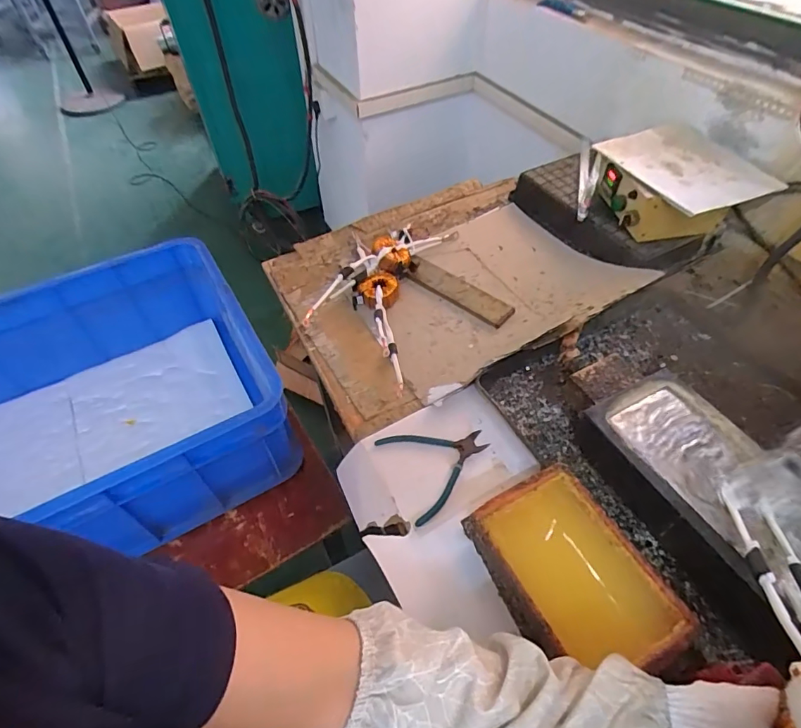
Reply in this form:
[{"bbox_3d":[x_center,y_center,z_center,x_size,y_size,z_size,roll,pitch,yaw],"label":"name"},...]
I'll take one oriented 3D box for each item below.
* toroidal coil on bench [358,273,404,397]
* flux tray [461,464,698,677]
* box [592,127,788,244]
[{"bbox_3d":[-0.035,-0.058,0.772,0.070,0.051,0.240,-2,50,0],"label":"toroidal coil on bench"},{"bbox_3d":[0.177,0.223,0.491,0.135,0.061,0.202,-25,54,-18],"label":"flux tray"},{"bbox_3d":[0.491,-0.320,0.838,0.208,0.091,0.254,-15,51,-10],"label":"box"}]

